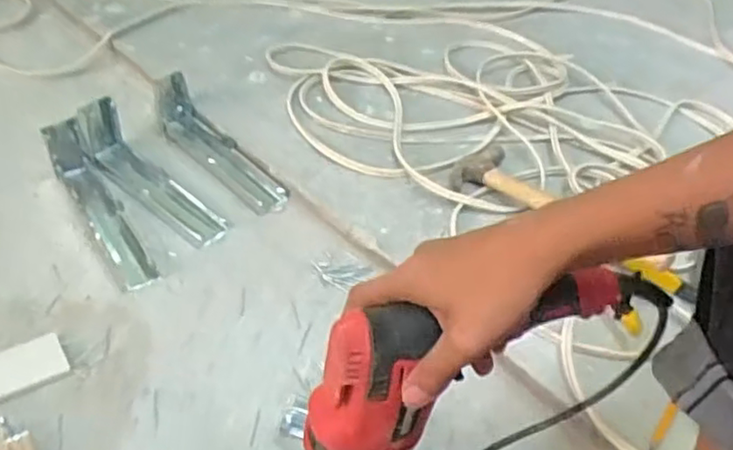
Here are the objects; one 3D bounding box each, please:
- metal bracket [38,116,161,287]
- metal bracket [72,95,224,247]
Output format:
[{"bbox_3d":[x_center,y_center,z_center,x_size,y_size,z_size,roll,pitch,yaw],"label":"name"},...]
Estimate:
[{"bbox_3d":[-0.339,-0.031,0.831,0.052,0.069,0.245,-23,54,-29],"label":"metal bracket"},{"bbox_3d":[-0.294,-0.062,0.894,0.259,0.070,0.061,42,55,12],"label":"metal bracket"}]

